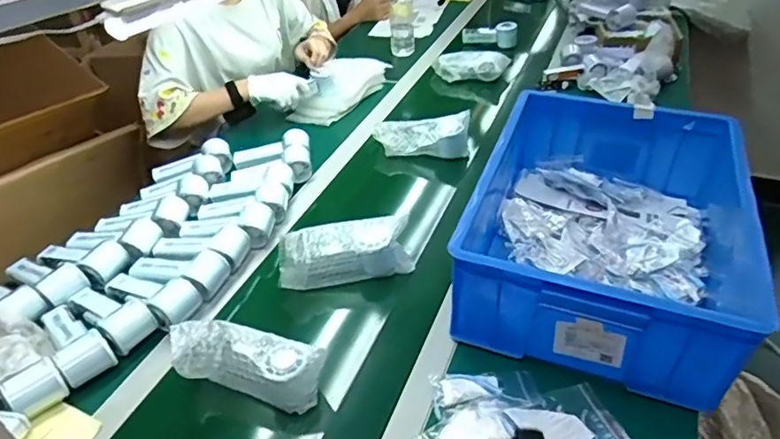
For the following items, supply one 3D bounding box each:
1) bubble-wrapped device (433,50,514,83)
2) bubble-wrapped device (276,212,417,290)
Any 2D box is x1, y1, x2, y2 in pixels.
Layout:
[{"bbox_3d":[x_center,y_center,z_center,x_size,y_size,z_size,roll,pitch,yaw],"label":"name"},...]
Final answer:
[{"bbox_3d":[0.206,-0.395,1.373,0.191,0.068,0.060,10,40,15],"label":"bubble-wrapped device"},{"bbox_3d":[-0.071,0.048,0.839,0.205,0.079,0.069,-10,39,-9],"label":"bubble-wrapped device"}]

